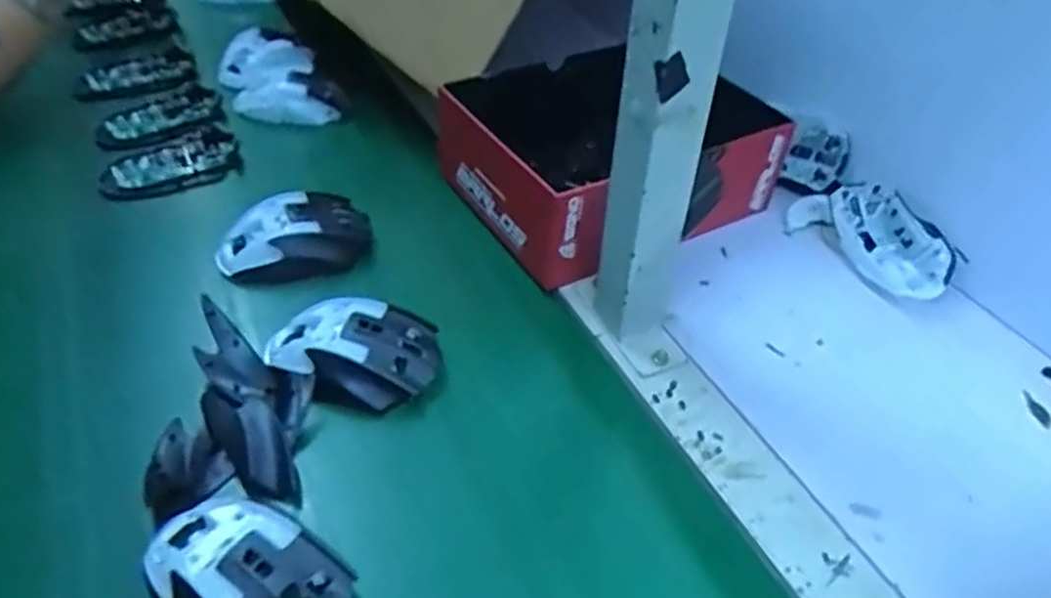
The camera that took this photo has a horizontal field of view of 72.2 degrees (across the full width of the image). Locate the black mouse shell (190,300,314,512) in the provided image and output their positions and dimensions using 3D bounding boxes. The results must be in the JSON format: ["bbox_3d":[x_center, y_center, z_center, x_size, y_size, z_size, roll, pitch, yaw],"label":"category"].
[{"bbox_3d":[-0.172,0.063,0.462,0.063,0.034,0.161,-22,47,-25],"label":"black mouse shell"}]

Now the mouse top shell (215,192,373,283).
[{"bbox_3d":[-0.184,-0.049,0.572,0.118,0.038,0.066,-17,45,-20],"label":"mouse top shell"}]

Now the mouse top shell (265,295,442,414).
[{"bbox_3d":[-0.117,0.034,0.481,0.118,0.037,0.069,7,42,5],"label":"mouse top shell"}]

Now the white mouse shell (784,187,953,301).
[{"bbox_3d":[0.284,-0.054,0.592,0.072,0.044,0.141,-24,48,-26],"label":"white mouse shell"}]

